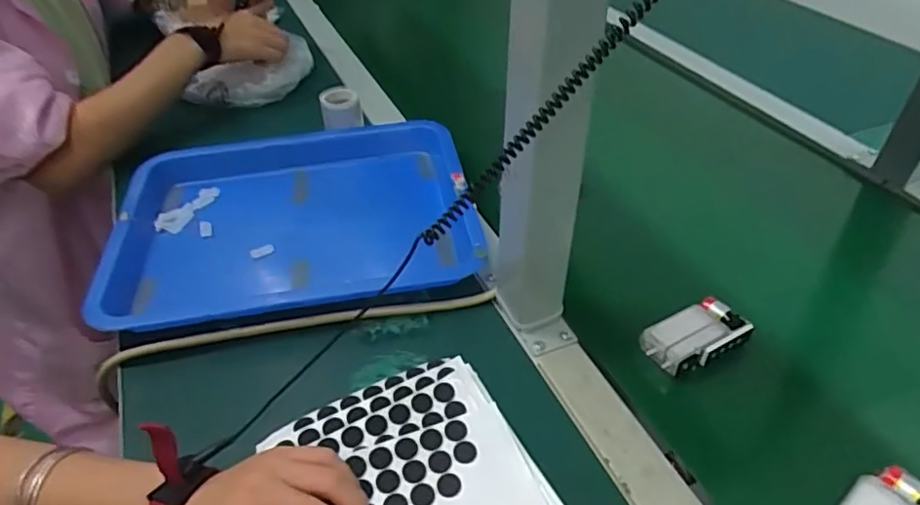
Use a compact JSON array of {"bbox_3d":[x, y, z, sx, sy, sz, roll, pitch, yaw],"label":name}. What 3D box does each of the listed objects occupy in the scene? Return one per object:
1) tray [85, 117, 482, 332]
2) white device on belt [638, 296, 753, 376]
[{"bbox_3d":[-0.151,-0.036,0.573,0.326,0.036,0.248,-7,42,-5],"label":"tray"},{"bbox_3d":[0.178,0.061,0.461,0.077,0.021,0.042,-20,44,-18],"label":"white device on belt"}]

